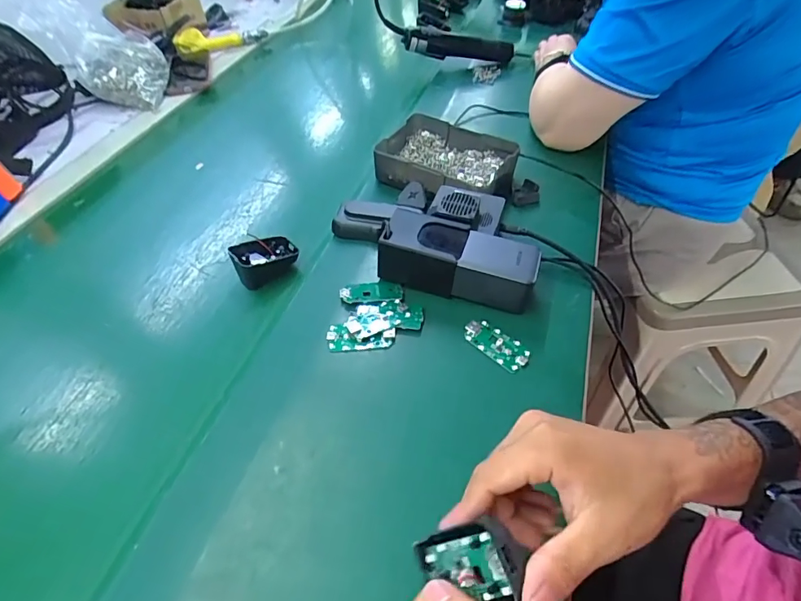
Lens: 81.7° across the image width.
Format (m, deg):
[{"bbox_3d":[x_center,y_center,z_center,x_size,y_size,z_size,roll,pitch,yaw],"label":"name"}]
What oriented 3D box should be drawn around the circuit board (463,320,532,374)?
[{"bbox_3d":[0.091,0.041,0.440,0.064,0.004,0.031,35,58,29],"label":"circuit board"}]

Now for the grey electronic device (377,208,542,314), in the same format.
[{"bbox_3d":[0.058,-0.041,0.472,0.154,0.053,0.058,15,50,10],"label":"grey electronic device"}]

